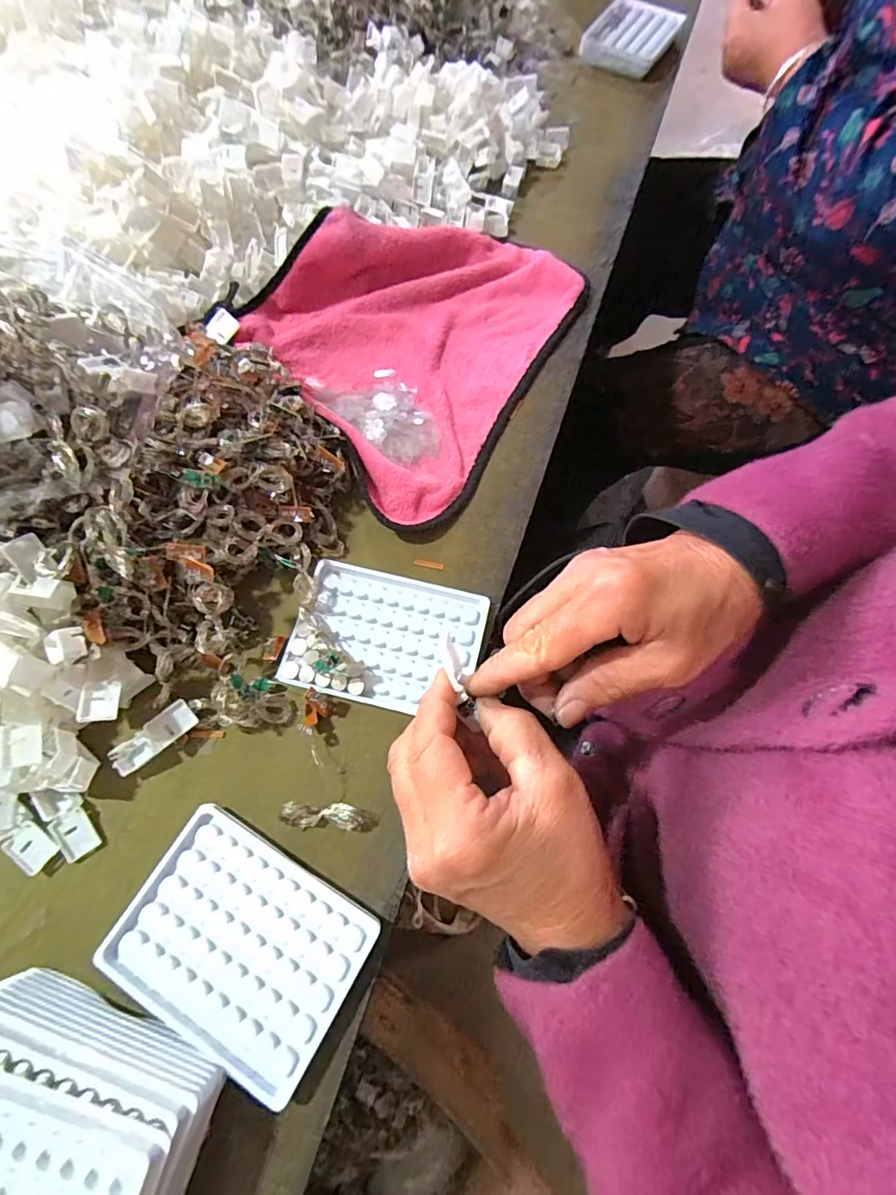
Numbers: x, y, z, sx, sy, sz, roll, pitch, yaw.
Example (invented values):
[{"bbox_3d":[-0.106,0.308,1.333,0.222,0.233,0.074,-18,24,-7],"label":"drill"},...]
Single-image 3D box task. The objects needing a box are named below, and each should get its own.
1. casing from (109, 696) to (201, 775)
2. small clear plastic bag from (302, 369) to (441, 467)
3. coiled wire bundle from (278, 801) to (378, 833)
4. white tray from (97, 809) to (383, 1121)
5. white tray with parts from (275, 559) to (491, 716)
[{"bbox_3d":[-0.186,0.089,0.326,0.054,0.018,0.018,-37,75,-15],"label":"casing"},{"bbox_3d":[-0.056,-0.161,0.428,0.117,0.014,0.075,36,72,11],"label":"small clear plastic bag"},{"bbox_3d":[-0.073,0.133,0.313,0.057,0.018,0.016,3,69,-1],"label":"coiled wire bundle"},{"bbox_3d":[-0.116,0.193,0.291,0.128,0.019,0.093,29,71,9],"label":"white tray"},{"bbox_3d":[-0.042,0.027,0.359,0.127,0.013,0.093,13,69,3],"label":"white tray with parts"}]

